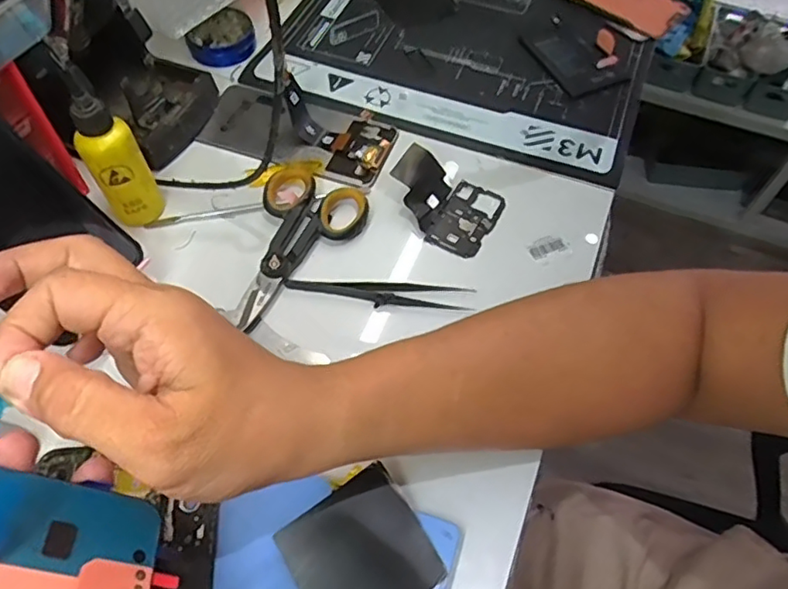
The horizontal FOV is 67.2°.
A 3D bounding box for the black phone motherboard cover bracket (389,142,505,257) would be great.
[{"bbox_3d":[0.039,-0.075,0.442,0.079,0.031,0.065,26,60,14],"label":"black phone motherboard cover bracket"}]

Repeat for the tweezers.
[{"bbox_3d":[-0.010,0.000,0.411,0.128,0.007,0.017,4,57,0],"label":"tweezers"}]

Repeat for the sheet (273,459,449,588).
[{"bbox_3d":[-0.018,0.139,0.317,0.070,0.004,0.071,-29,67,-17],"label":"sheet"}]

